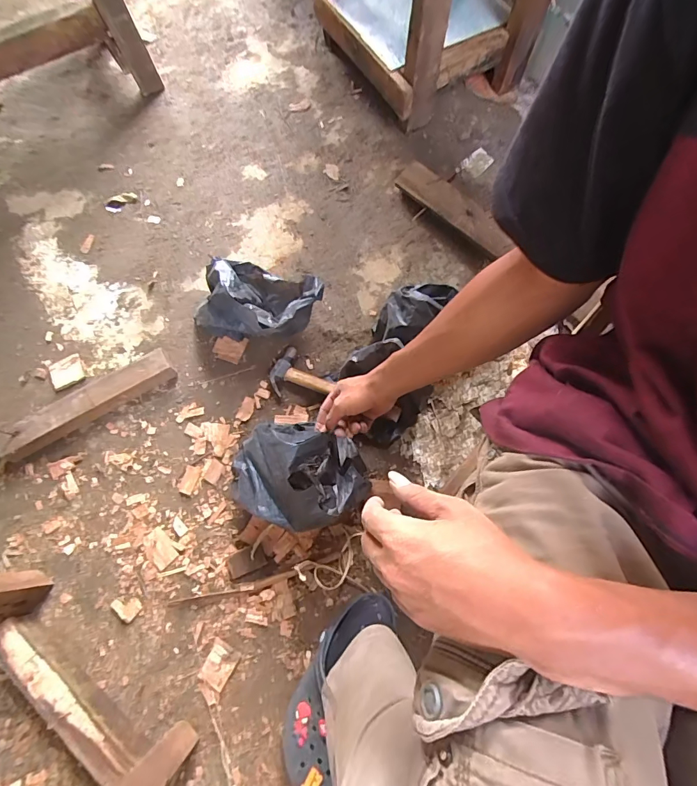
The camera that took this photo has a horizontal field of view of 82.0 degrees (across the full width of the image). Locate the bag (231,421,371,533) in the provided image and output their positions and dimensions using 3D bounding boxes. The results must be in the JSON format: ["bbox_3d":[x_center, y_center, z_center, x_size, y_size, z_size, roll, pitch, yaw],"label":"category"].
[{"bbox_3d":[-0.075,0.125,0.624,0.196,0.140,0.156,22,74,10],"label":"bag"}]

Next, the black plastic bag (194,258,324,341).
[{"bbox_3d":[-0.168,-0.171,0.743,0.225,0.114,0.153,12,72,6],"label":"black plastic bag"}]

